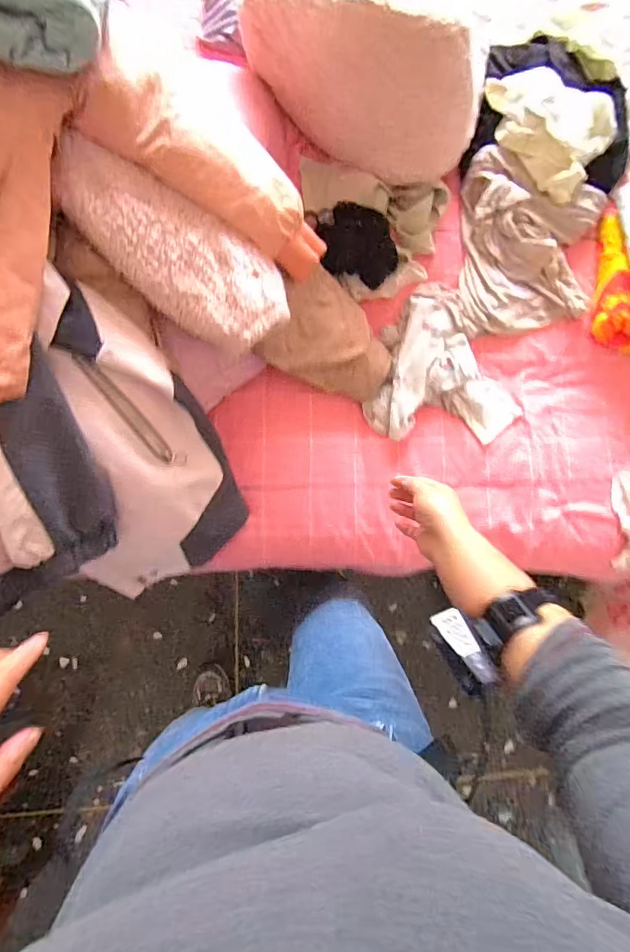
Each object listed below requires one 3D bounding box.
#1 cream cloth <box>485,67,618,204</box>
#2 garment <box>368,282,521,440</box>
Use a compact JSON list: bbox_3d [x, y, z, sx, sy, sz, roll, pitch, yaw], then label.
[{"bbox_3d":[0.369,-0.552,0.736,0.158,0.058,0.215,-41,88,-9],"label":"cream cloth"},{"bbox_3d":[0.182,-0.150,0.721,0.219,0.045,0.242,-31,87,-9],"label":"garment"}]

